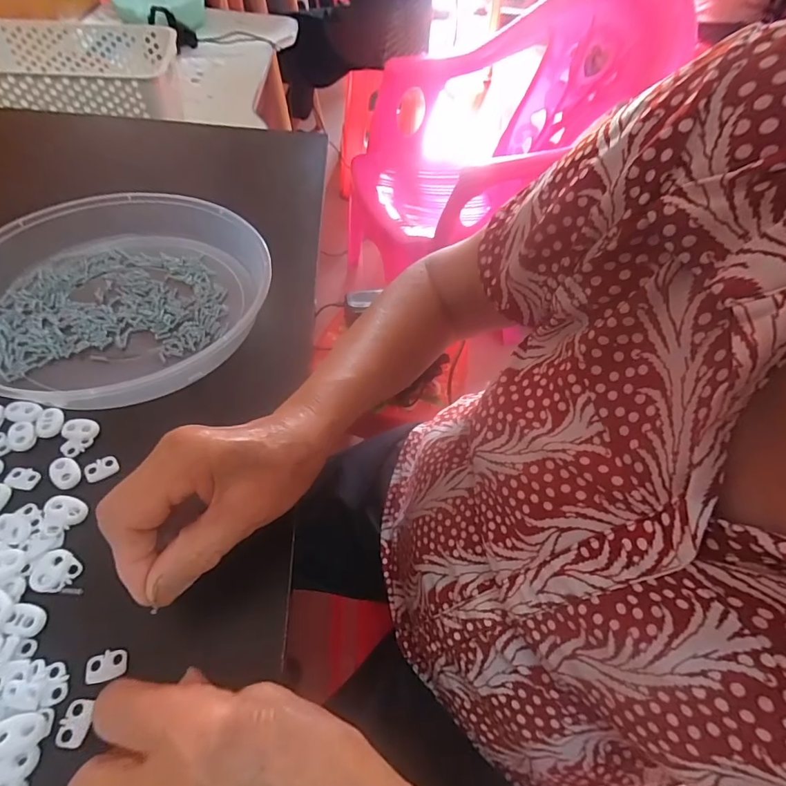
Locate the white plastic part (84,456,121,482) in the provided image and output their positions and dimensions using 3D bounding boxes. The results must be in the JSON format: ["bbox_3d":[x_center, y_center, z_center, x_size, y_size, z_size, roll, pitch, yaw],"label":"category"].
[{"bbox_3d":[-0.191,0.050,0.294,0.019,0.004,0.014,-26,59,-23],"label":"white plastic part"}]

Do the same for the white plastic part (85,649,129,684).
[{"bbox_3d":[-0.147,0.139,0.229,0.020,0.004,0.014,-7,54,-10],"label":"white plastic part"}]

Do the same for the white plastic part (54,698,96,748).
[{"bbox_3d":[-0.153,0.158,0.215,0.013,0.004,0.019,5,52,-1],"label":"white plastic part"}]

